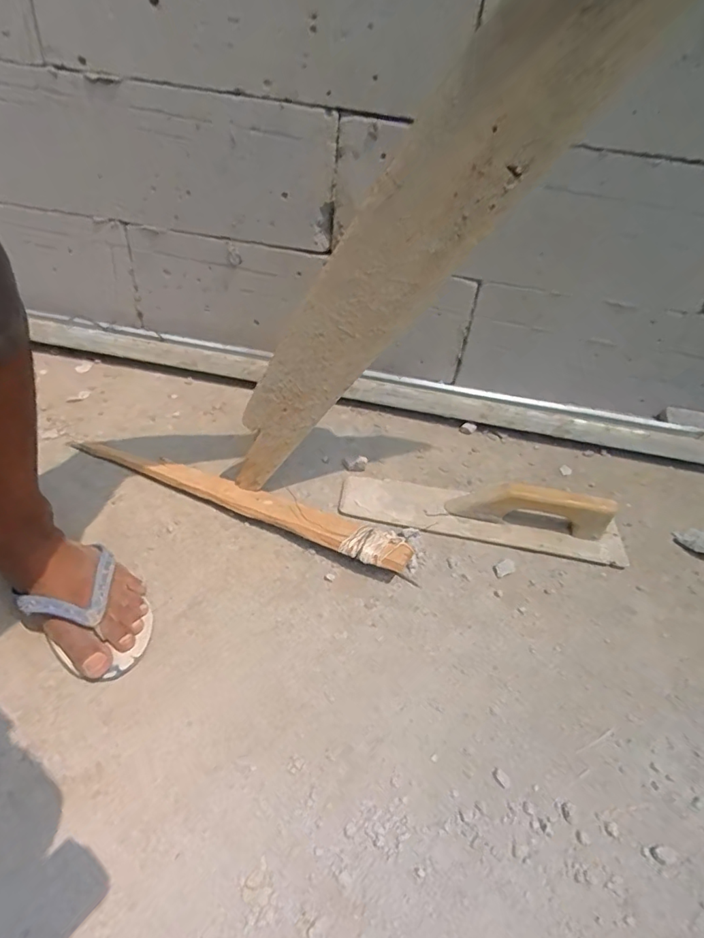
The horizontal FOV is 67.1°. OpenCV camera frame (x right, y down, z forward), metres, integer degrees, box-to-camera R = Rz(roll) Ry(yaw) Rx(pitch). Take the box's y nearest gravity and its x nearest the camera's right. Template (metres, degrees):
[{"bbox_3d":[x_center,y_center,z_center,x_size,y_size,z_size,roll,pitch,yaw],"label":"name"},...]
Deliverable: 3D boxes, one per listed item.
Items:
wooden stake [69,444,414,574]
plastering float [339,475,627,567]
[{"bbox_3d":[-0.150,0.034,0.703,0.474,0.039,0.060,20,42,15],"label":"wooden stake"},{"bbox_3d":[0.178,0.044,0.712,0.373,0.074,0.088,9,40,2],"label":"plastering float"}]

